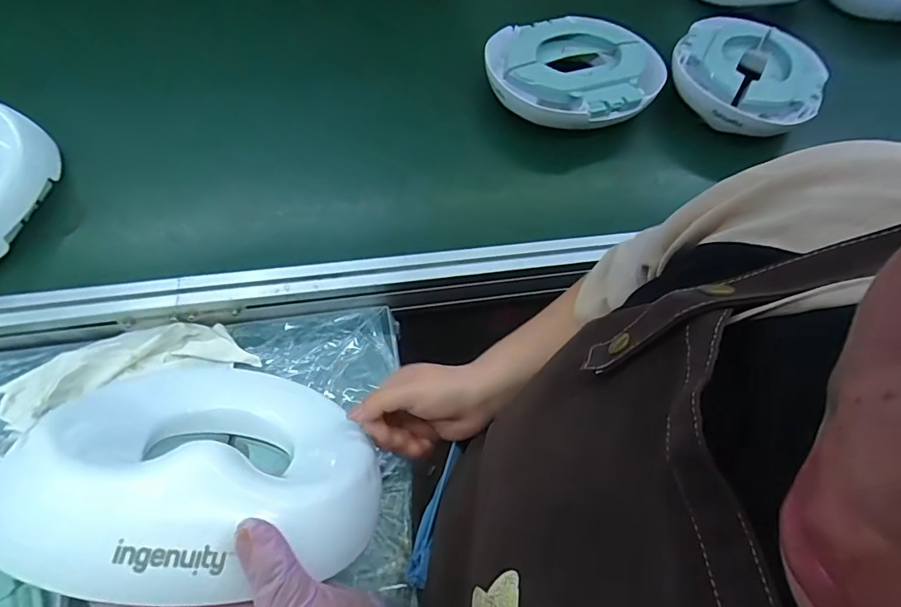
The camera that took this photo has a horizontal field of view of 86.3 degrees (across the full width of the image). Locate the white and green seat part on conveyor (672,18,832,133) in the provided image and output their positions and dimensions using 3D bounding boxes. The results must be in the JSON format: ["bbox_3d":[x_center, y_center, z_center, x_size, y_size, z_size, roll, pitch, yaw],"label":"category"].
[{"bbox_3d":[0.512,-0.401,0.827,0.241,0.067,0.270,25,61,11],"label":"white and green seat part on conveyor"}]

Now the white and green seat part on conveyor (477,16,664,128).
[{"bbox_3d":[0.201,-0.385,0.795,0.271,0.068,0.220,-7,60,-8],"label":"white and green seat part on conveyor"}]

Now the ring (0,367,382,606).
[{"bbox_3d":[-0.168,0.105,0.352,0.216,0.257,0.046,11,93,-20],"label":"ring"}]

